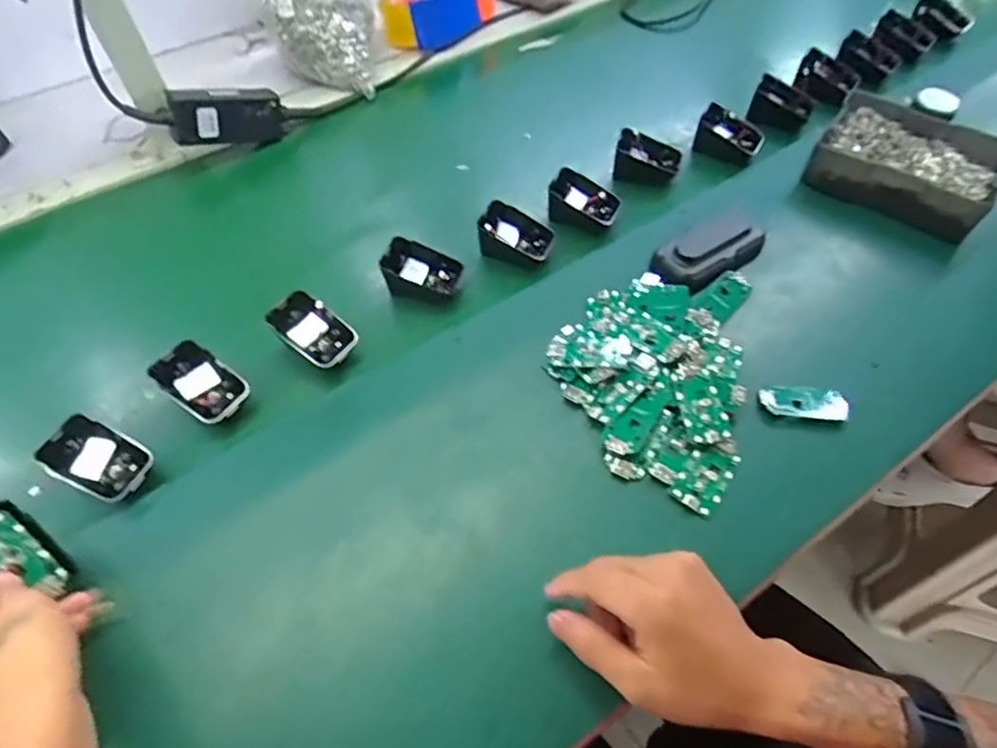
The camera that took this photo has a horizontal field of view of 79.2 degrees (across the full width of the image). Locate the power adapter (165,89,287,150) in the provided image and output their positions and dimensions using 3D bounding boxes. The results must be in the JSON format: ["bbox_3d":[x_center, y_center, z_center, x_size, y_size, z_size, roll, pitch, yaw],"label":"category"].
[{"bbox_3d":[-0.292,-0.278,0.659,0.121,0.058,0.030,-19,51,-42],"label":"power adapter"}]

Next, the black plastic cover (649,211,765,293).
[{"bbox_3d":[0.187,-0.115,0.542,0.109,0.023,0.058,-31,58,-18],"label":"black plastic cover"}]

